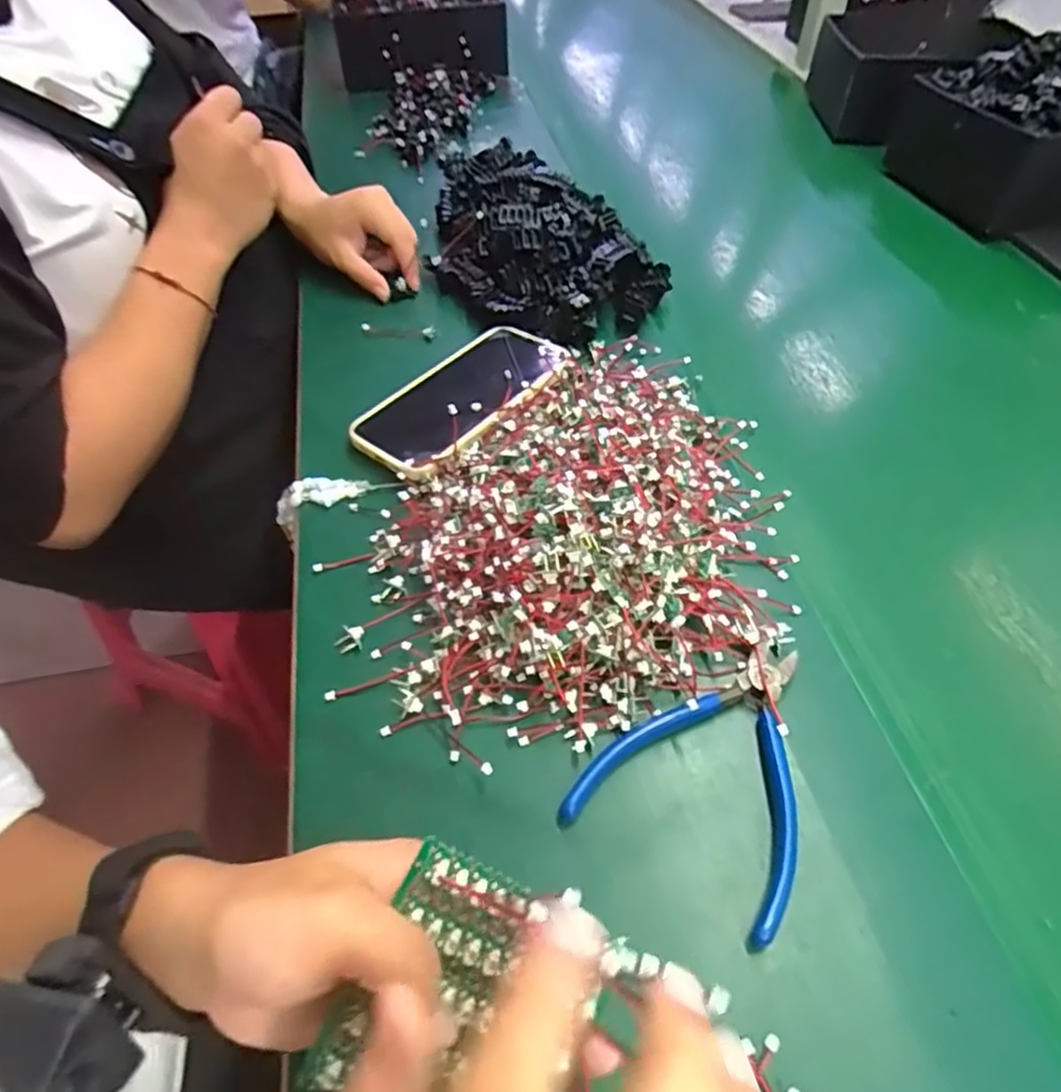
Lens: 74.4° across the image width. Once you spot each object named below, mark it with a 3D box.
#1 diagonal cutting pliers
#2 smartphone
[{"bbox_3d":[0.092,0.100,0.341,0.100,0.009,0.136,26,55,21],"label":"diagonal cutting pliers"},{"bbox_3d":[-0.050,-0.111,0.513,0.089,0.012,0.170,25,56,31],"label":"smartphone"}]

